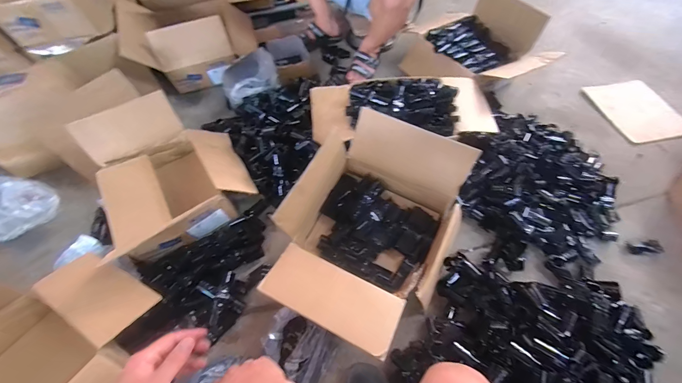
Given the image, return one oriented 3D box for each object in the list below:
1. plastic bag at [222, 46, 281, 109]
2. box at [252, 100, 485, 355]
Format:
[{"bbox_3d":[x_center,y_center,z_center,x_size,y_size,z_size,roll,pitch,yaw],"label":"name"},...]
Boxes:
[{"bbox_3d":[-0.333,-0.419,1.105,0.208,0.069,0.194,-22,59,-12],"label":"plastic bag"},{"bbox_3d":[0.074,0.085,0.724,0.343,0.229,0.485,23,61,16],"label":"box"}]

